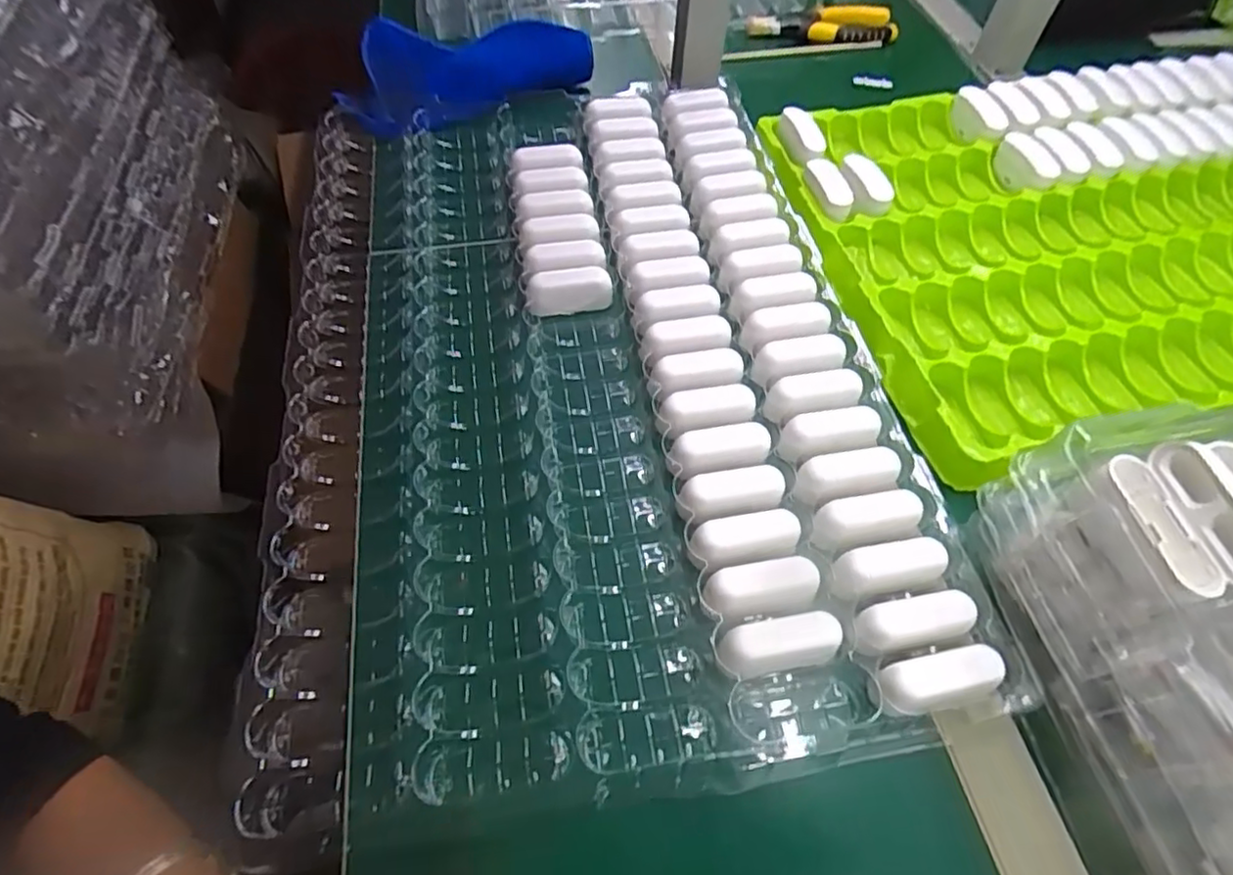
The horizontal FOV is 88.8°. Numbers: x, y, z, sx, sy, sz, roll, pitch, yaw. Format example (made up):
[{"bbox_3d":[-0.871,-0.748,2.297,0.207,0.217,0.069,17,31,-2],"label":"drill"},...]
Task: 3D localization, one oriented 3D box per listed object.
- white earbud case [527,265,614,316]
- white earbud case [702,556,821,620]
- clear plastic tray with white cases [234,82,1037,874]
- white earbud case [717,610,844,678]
[{"bbox_3d":[-0.035,-0.111,0.475,0.062,0.021,0.026,-9,57,-7],"label":"white earbud case"},{"bbox_3d":[0.079,0.088,0.352,0.064,0.024,0.028,-9,57,-7],"label":"white earbud case"},{"bbox_3d":[-0.032,-0.066,0.451,0.375,0.033,0.572,-9,58,-8],"label":"clear plastic tray with white cases"},{"bbox_3d":[0.085,0.111,0.334,0.064,0.026,0.023,-8,57,-7],"label":"white earbud case"}]

